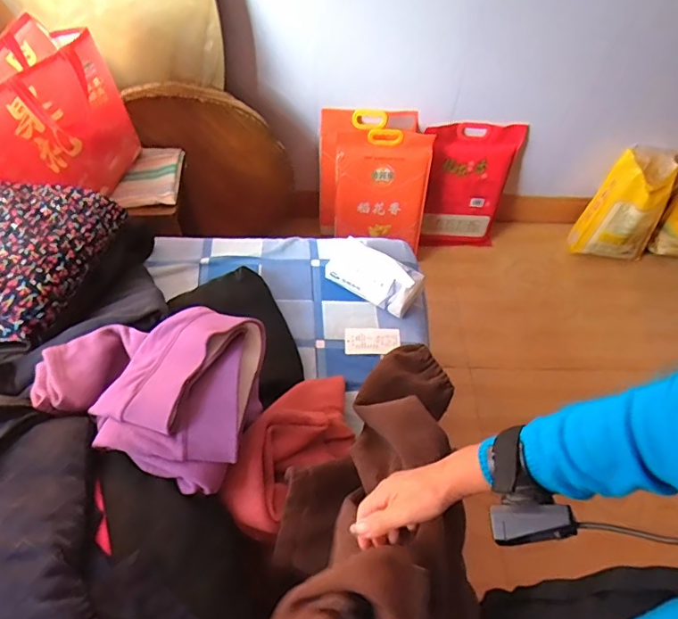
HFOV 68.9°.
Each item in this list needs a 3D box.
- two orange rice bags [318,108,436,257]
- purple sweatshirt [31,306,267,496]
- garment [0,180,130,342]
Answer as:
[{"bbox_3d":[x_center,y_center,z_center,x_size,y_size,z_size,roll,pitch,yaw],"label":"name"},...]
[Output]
[{"bbox_3d":[0.107,-0.396,1.541,0.343,0.413,0.089,6,36,4],"label":"two orange rice bags"},{"bbox_3d":[-0.264,0.084,0.694,0.322,0.090,0.234,20,57,10],"label":"purple sweatshirt"},{"bbox_3d":[-0.577,-0.100,0.841,0.300,0.076,0.332,7,56,2],"label":"garment"}]

